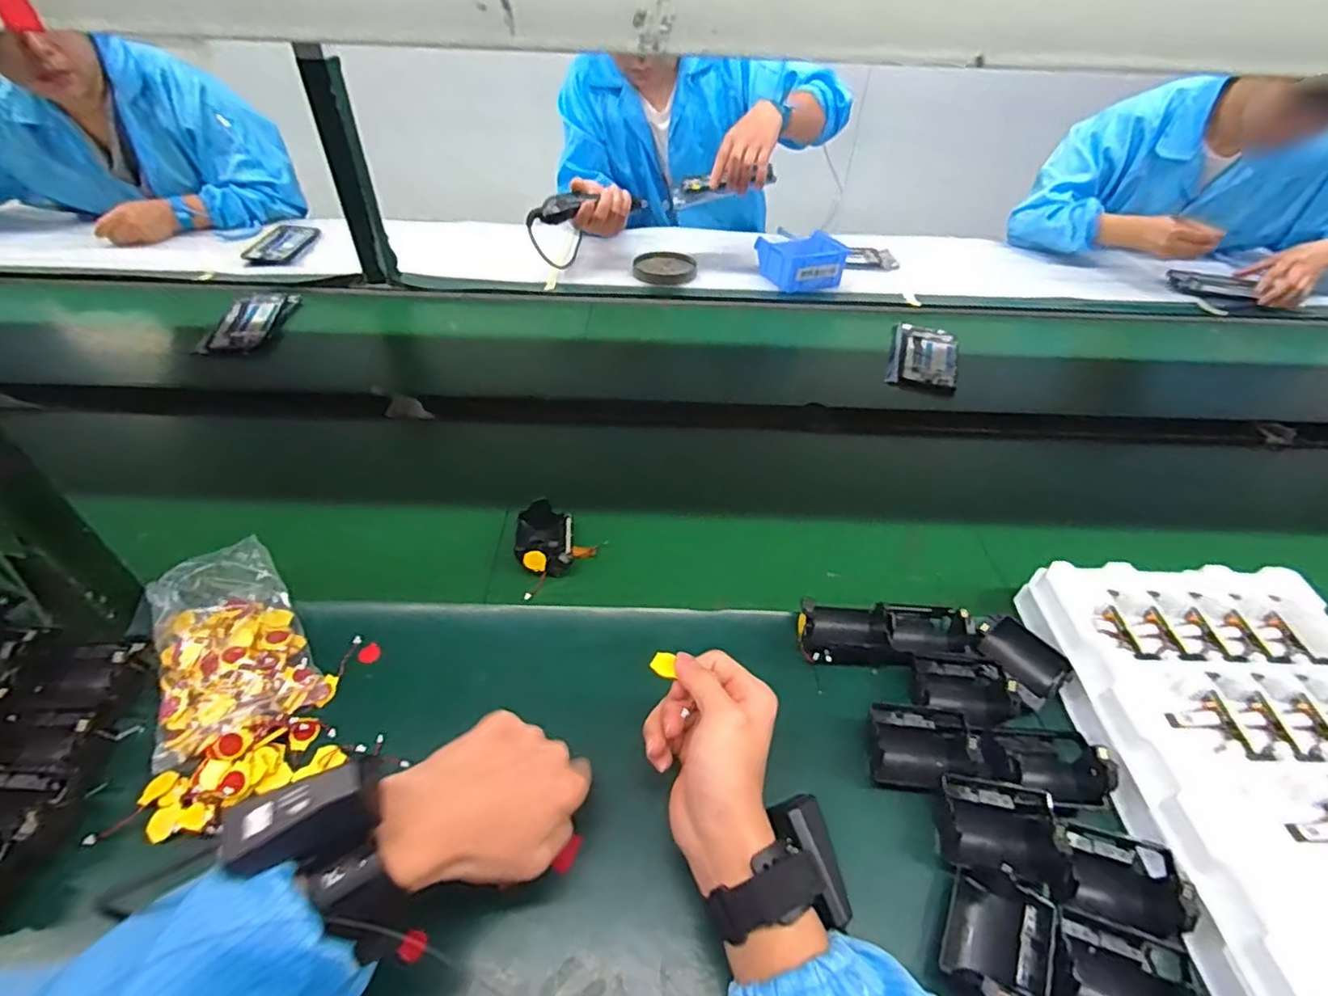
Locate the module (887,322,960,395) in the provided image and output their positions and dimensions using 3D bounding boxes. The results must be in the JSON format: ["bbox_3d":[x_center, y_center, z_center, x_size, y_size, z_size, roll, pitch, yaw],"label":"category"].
[{"bbox_3d":[0.396,-0.217,0.918,0.094,0.019,0.173,16,46,14],"label":"module"}]

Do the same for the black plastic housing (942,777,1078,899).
[{"bbox_3d":[0.228,0.224,0.408,0.074,0.033,0.060,10,44,8],"label":"black plastic housing"}]

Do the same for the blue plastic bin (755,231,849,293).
[{"bbox_3d":[0.249,-0.420,1.075,0.143,0.062,0.113,-11,45,-13],"label":"blue plastic bin"}]

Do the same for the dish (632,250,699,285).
[{"bbox_3d":[0.003,-0.415,1.084,0.112,0.026,0.092,2,44,0],"label":"dish"}]

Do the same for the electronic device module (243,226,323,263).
[{"bbox_3d":[-0.711,-0.481,1.131,0.096,0.013,0.141,2,44,0],"label":"electronic device module"}]

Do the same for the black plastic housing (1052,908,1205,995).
[{"bbox_3d":[0.268,0.286,0.358,0.083,0.038,0.058,11,45,9],"label":"black plastic housing"}]

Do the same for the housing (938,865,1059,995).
[{"bbox_3d":[0.204,0.267,0.367,0.057,0.035,0.075,17,46,15],"label":"housing"}]

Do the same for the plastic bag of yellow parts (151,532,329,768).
[{"bbox_3d":[-0.355,0.117,0.482,0.107,0.065,0.158,-27,51,-27],"label":"plastic bag of yellow parts"}]

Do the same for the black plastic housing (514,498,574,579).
[{"bbox_3d":[-0.117,0.036,0.594,0.052,0.038,0.080,-4,44,-6],"label":"black plastic housing"}]

